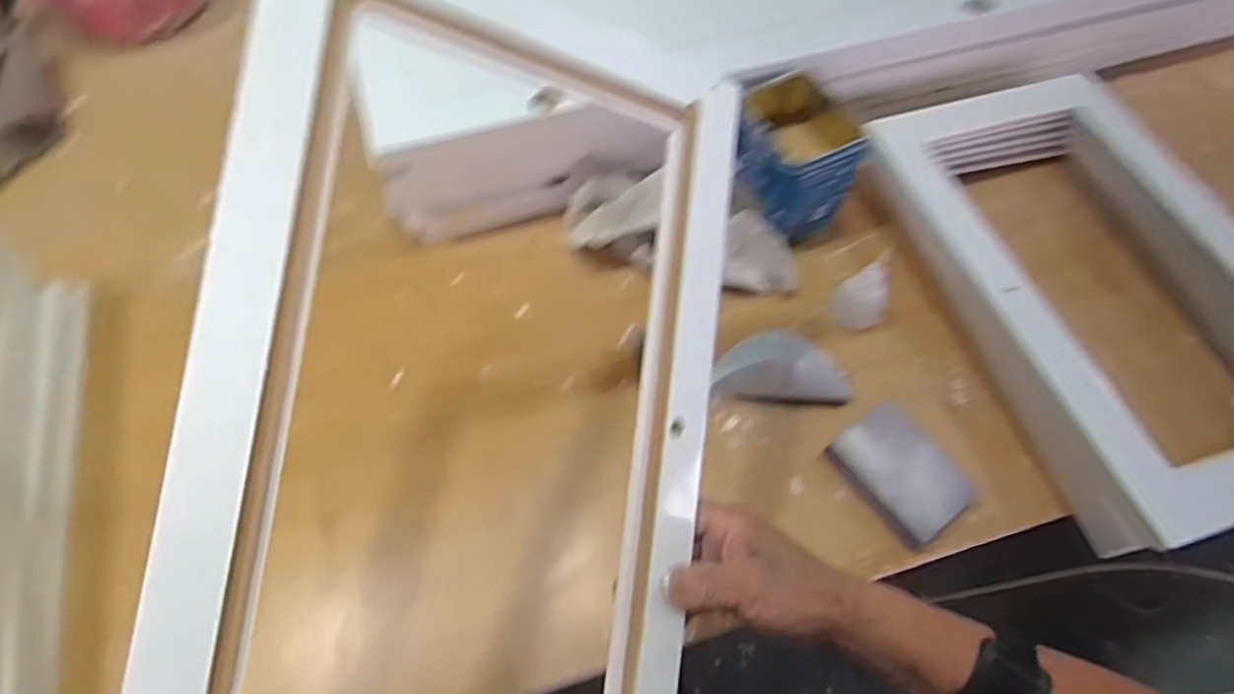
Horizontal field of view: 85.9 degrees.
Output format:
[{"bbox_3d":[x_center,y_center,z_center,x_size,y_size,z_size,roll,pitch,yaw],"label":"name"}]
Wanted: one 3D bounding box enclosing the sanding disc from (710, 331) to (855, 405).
[{"bbox_3d":[0.142,0.018,0.555,0.119,0.048,0.054,9,61,5],"label":"sanding disc"}]

